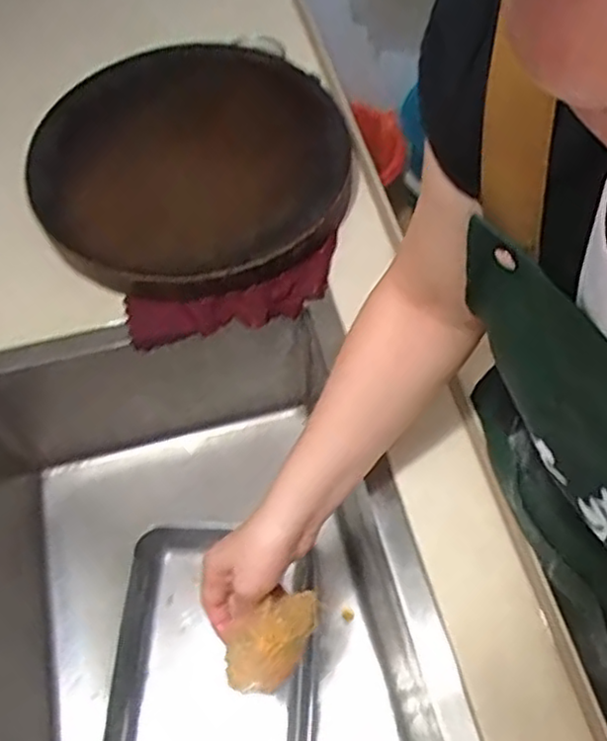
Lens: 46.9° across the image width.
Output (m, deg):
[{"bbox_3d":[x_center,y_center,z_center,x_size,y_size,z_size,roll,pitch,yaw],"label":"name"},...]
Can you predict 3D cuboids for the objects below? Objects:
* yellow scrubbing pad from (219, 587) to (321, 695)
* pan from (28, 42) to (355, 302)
[{"bbox_3d":[-0.022,0.213,0.550,0.087,0.030,0.049,-32,65,-15],"label":"yellow scrubbing pad"},{"bbox_3d":[-0.120,-0.226,0.733,0.301,0.056,0.326,-1,61,1],"label":"pan"}]

